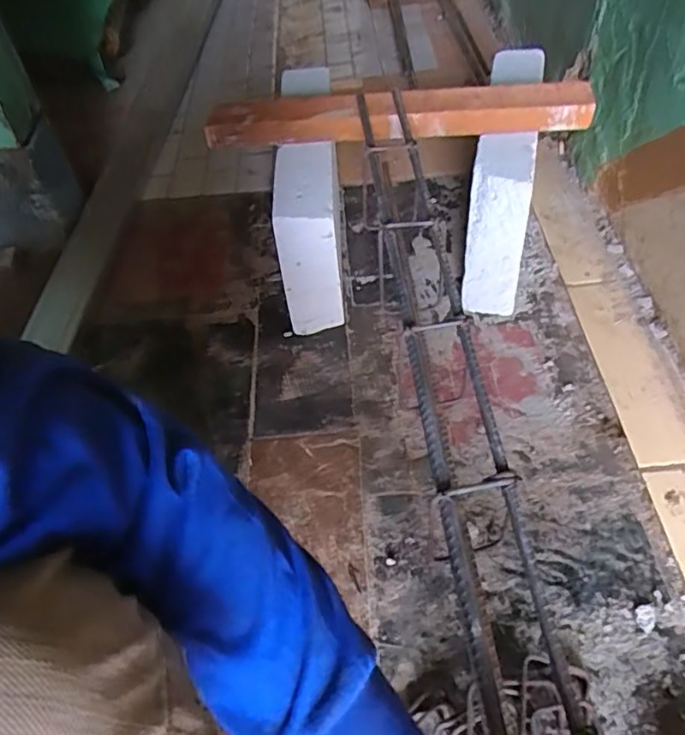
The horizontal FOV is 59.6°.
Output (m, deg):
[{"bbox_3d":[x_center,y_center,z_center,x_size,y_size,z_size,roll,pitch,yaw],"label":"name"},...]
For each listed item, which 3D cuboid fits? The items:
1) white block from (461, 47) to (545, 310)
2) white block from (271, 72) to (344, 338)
[{"bbox_3d":[0.233,-0.277,0.871,0.077,0.233,0.345,8,52,11],"label":"white block"},{"bbox_3d":[-0.050,-0.268,0.905,0.076,0.204,0.392,-4,51,1],"label":"white block"}]

